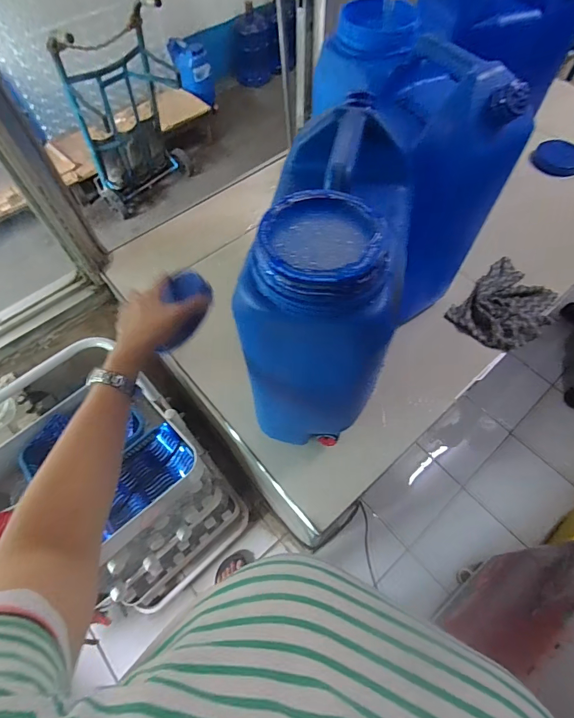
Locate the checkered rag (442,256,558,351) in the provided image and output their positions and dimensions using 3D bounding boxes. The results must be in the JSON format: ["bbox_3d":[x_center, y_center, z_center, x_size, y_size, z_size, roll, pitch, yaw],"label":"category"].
[{"bbox_3d":[0.460,-0.113,0.801,0.225,0.037,0.155,-40,67,-19],"label":"checkered rag"}]

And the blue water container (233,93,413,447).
[{"bbox_3d":[0.057,-0.094,0.510,0.150,0.346,0.296,9,61,6],"label":"blue water container"}]

